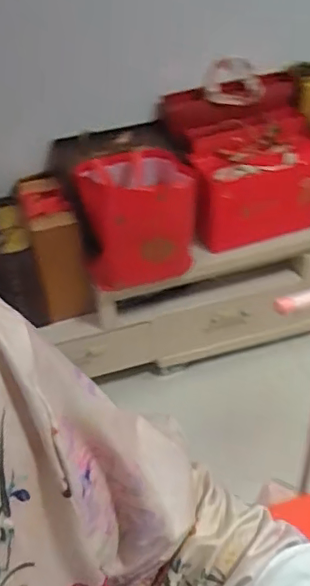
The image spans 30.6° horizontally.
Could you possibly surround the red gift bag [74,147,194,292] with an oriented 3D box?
[{"bbox_3d":[-0.037,-0.195,1.518,0.301,0.291,0.254,-4,39,4],"label":"red gift bag"}]

